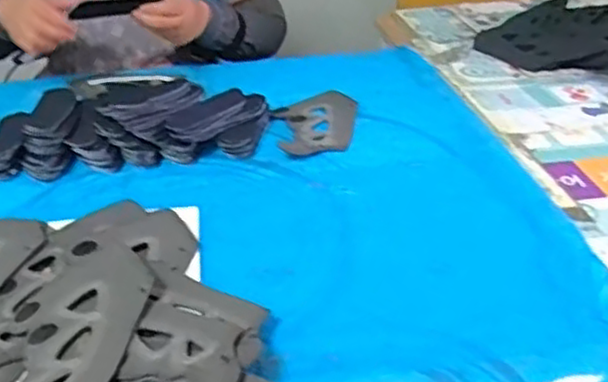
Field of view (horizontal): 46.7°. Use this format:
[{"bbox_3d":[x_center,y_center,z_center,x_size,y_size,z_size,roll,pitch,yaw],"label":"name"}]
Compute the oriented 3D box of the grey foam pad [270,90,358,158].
[{"bbox_3d":[0.015,-0.097,0.957,0.109,0.008,0.208,2,30,7],"label":"grey foam pad"}]

